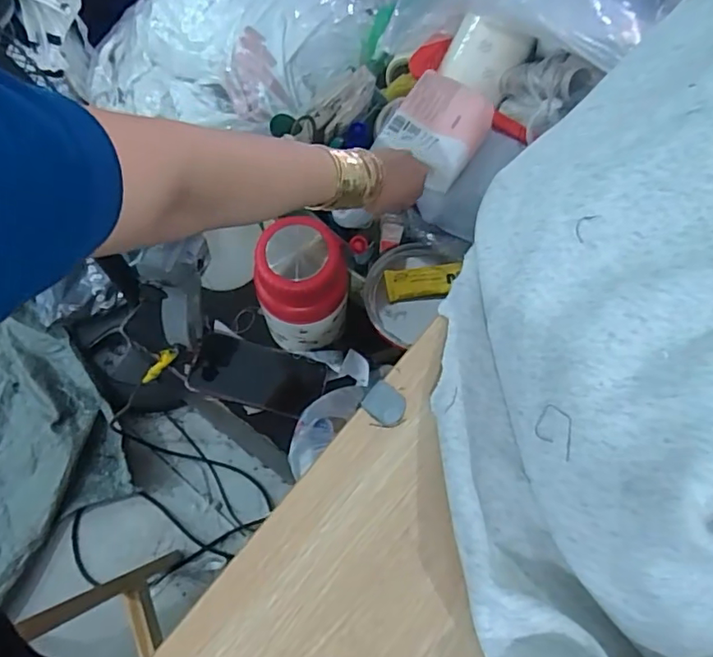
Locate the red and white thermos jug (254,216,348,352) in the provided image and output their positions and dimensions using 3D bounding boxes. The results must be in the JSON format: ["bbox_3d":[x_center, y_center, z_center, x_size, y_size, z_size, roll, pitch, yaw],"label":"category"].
[{"bbox_3d":[-0.058,-0.040,0.602,0.089,0.158,0.081,1,67,-2],"label":"red and white thermos jug"}]

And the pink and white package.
[{"bbox_3d":[0.092,-0.228,0.622,0.099,0.032,0.121,29,76,7],"label":"pink and white package"}]

